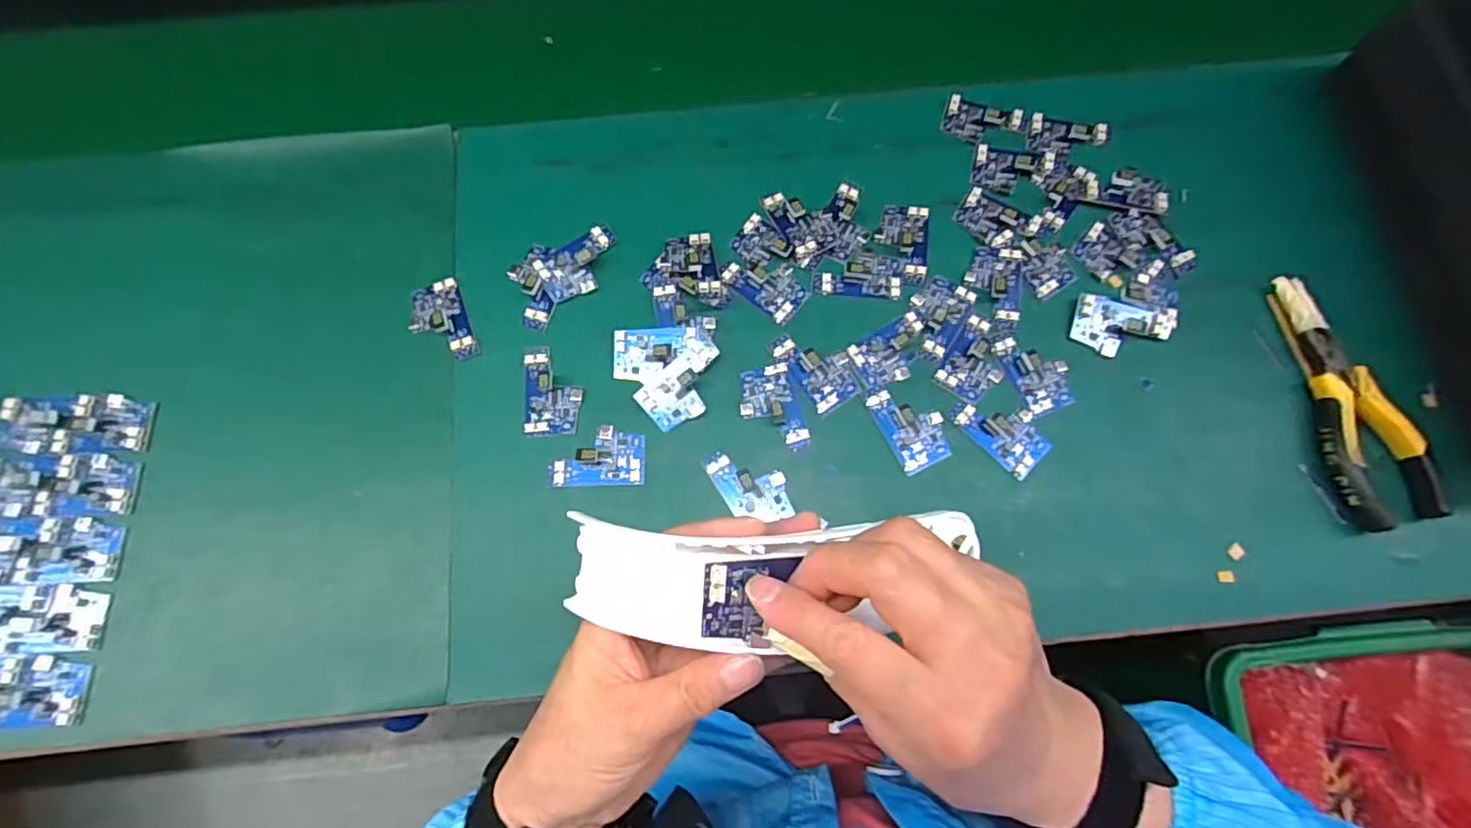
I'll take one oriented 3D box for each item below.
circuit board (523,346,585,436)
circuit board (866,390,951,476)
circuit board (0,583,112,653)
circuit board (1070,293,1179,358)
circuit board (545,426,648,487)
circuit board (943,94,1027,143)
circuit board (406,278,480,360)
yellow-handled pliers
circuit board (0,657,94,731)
[{"bbox_3d":[-0.115,-0.016,0.398,0.036,0.004,0.059,-5,74,-1],"label":"circuit board"},{"bbox_3d":[0.109,0.005,0.390,0.036,0.010,0.055,-26,75,-7],"label":"circuit board"},{"bbox_3d":[-0.402,0.115,0.356,0.088,0.005,0.036,-1,74,0],"label":"circuit board"},{"bbox_3d":[0.254,-0.056,0.411,0.064,0.006,0.038,11,74,3],"label":"circuit board"},{"bbox_3d":[-0.084,0.024,0.383,0.058,0.011,0.036,-2,74,-1],"label":"circuit board"},{"bbox_3d":[0.179,-0.212,0.457,0.057,0.004,0.035,18,74,5],"label":"circuit board"},{"bbox_3d":[-0.192,-0.059,0.413,0.035,0.005,0.059,-23,75,-7],"label":"circuit board"},{"bbox_3d":[0.384,-0.012,0.390,0.054,0.020,0.160,0,74,0],"label":"yellow-handled pliers"},{"bbox_3d":[-0.403,0.152,0.346,0.090,0.006,0.036,0,74,0],"label":"circuit board"}]

